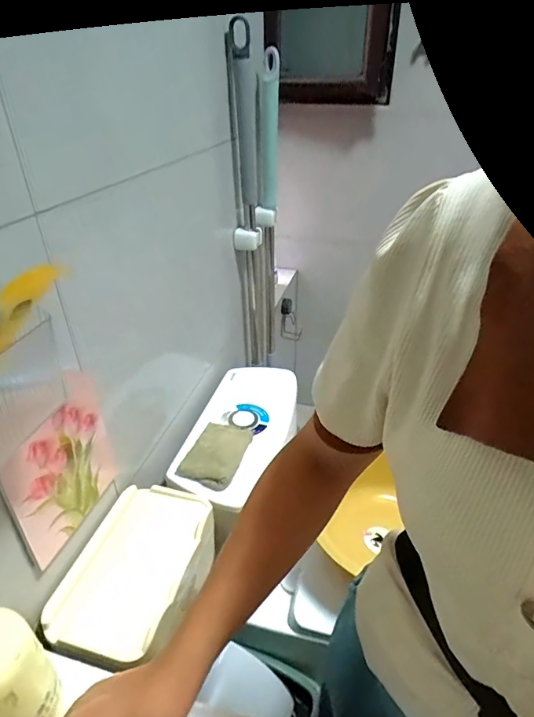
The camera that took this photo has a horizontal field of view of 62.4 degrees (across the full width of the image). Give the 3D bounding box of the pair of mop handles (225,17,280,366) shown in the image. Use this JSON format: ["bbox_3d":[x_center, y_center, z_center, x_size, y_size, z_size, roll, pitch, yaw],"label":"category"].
[{"bbox_3d":[-0.026,-0.313,1.067,0.059,0.728,0.266,8,33,13],"label":"pair of mop handles"}]

